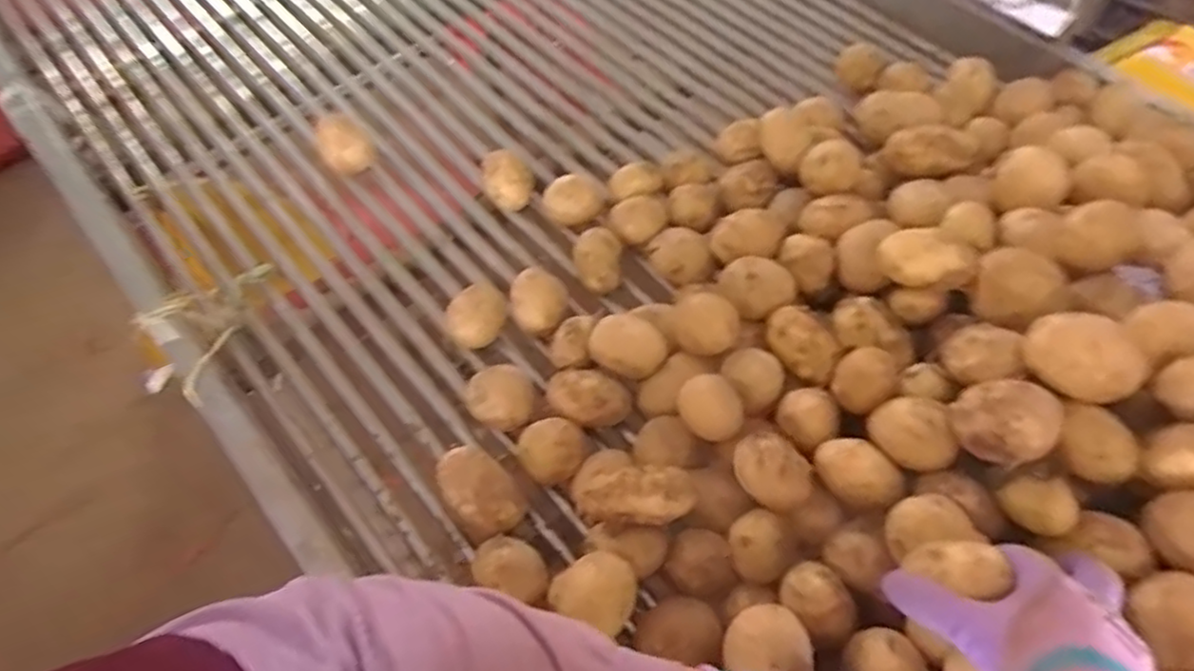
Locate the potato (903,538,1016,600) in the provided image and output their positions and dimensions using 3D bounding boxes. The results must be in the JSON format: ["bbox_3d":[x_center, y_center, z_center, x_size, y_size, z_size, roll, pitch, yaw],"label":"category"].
[{"bbox_3d":[0.221,0.143,0.420,0.042,0.038,0.038,-9,58,-3],"label":"potato"}]

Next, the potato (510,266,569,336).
[{"bbox_3d":[-0.060,-0.034,0.665,0.052,0.047,0.046,34,66,22],"label":"potato"}]

